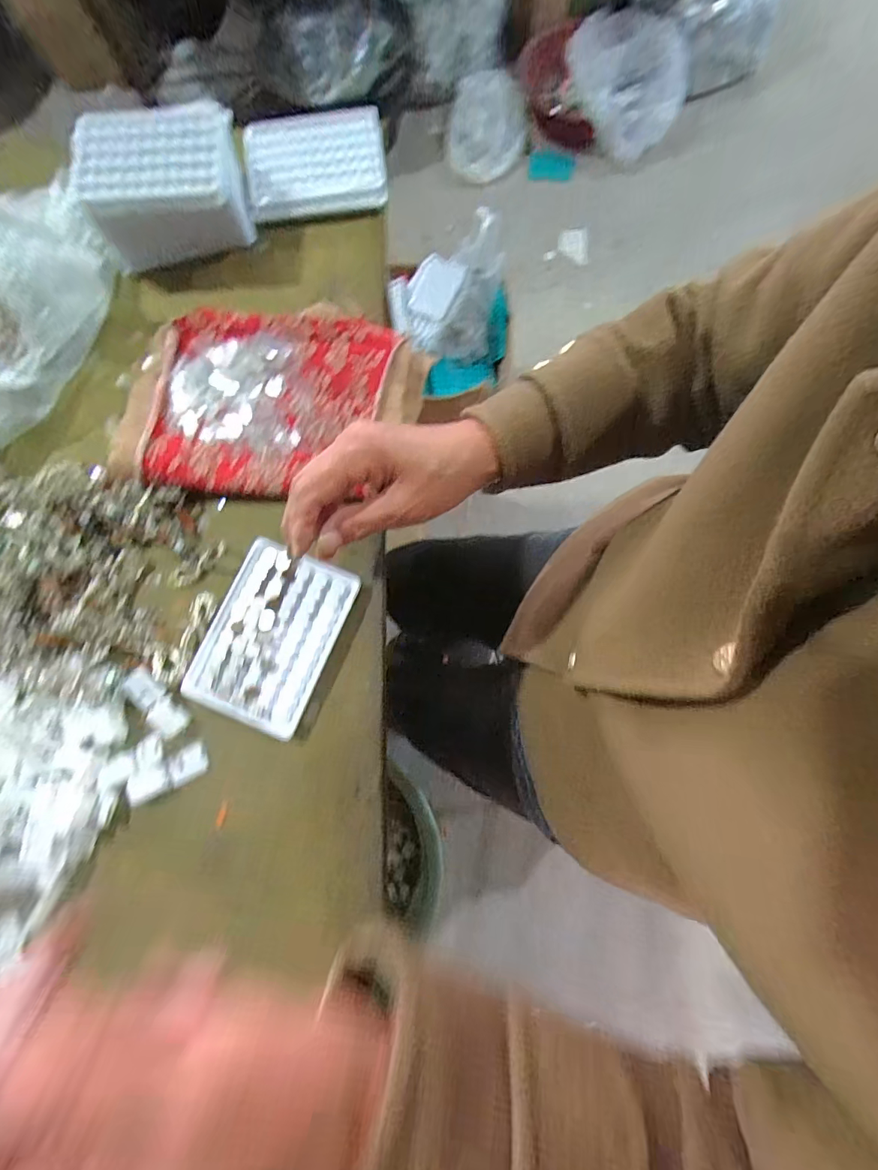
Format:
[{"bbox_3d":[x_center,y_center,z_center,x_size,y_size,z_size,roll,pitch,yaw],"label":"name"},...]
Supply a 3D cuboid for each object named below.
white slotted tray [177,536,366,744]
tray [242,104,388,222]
[{"bbox_3d":[-0.129,0.038,0.350,0.092,0.008,0.132,22,79,5],"label":"white slotted tray"},{"bbox_3d":[-0.120,-0.415,0.438,0.132,0.018,0.117,-9,78,-1],"label":"tray"}]

